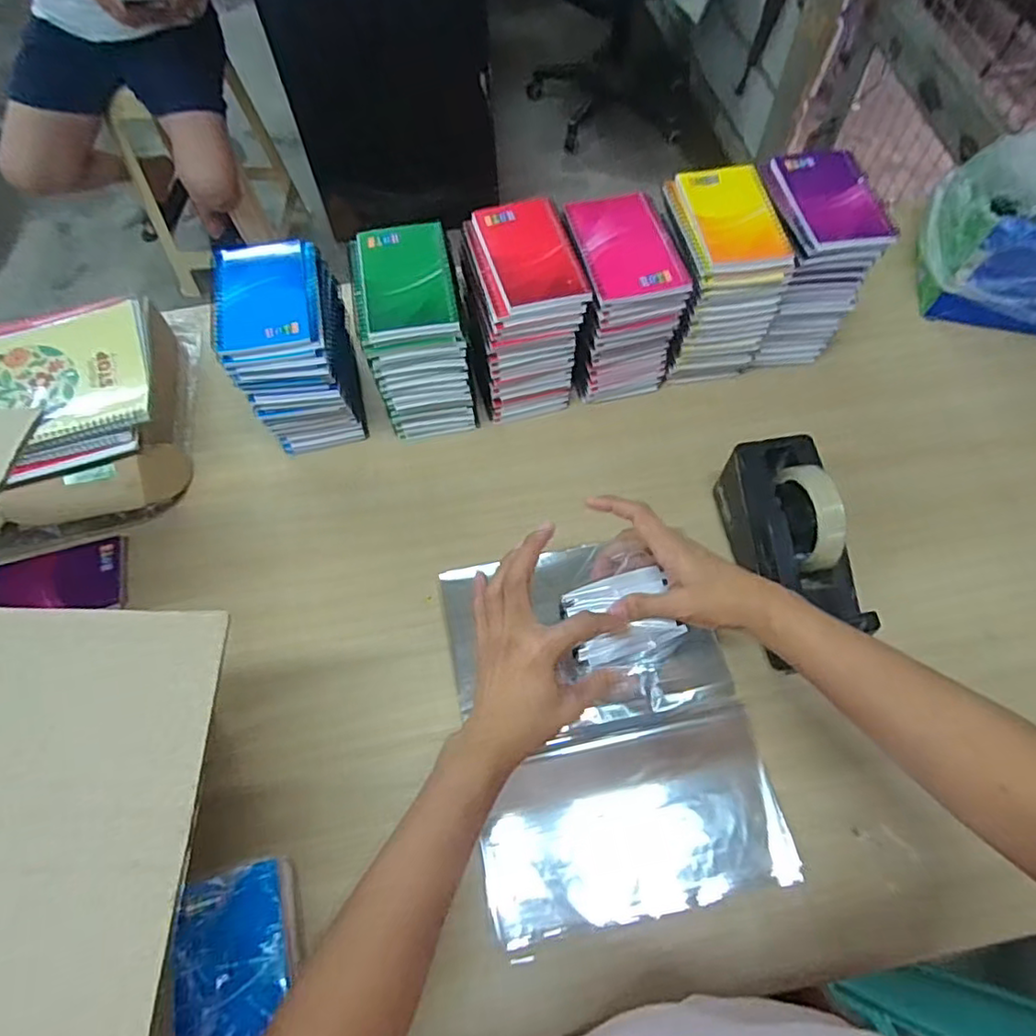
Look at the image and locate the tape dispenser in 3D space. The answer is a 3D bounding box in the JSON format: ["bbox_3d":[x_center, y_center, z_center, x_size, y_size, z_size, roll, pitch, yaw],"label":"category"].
[{"bbox_3d":[0.253,0.028,0.569,0.076,0.129,0.203,-6,63,-1],"label":"tape dispenser"}]

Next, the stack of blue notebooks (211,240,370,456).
[{"bbox_3d":[-0.225,-0.163,0.632,0.092,0.181,0.112,-7,63,-2],"label":"stack of blue notebooks"}]

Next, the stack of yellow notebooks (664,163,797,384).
[{"bbox_3d":[0.210,-0.251,0.670,0.107,0.185,0.132,-8,63,-2],"label":"stack of yellow notebooks"}]

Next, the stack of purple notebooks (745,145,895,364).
[{"bbox_3d":[0.303,-0.275,0.675,0.102,0.181,0.138,-9,63,-3],"label":"stack of purple notebooks"}]

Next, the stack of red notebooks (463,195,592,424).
[{"bbox_3d":[0.005,-0.209,0.653,0.103,0.176,0.137,-13,64,-5],"label":"stack of red notebooks"}]

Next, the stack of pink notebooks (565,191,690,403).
[{"bbox_3d":[0.106,-0.227,0.657,0.099,0.172,0.126,-14,64,-5],"label":"stack of pink notebooks"}]

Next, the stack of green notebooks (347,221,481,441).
[{"bbox_3d":[-0.104,-0.182,0.641,0.093,0.175,0.133,-13,64,-4],"label":"stack of green notebooks"}]

